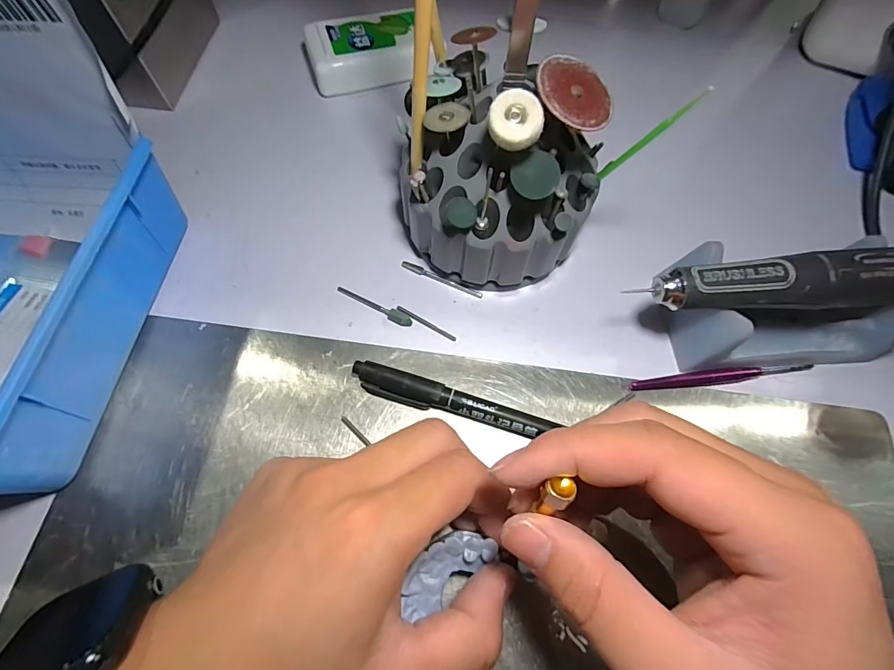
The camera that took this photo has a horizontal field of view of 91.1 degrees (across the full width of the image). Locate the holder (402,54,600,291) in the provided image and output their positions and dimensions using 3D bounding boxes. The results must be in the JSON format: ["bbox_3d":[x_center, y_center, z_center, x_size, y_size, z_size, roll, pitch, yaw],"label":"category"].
[{"bbox_3d":[0.027,-0.077,0.219,0.093,0.101,0.081,25,67,8],"label":"holder"}]

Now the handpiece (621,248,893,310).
[{"bbox_3d":[0.189,-0.027,0.205,0.191,0.021,0.021,-4,67,-4],"label":"handpiece"}]

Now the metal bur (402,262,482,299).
[{"bbox_3d":[-0.003,-0.032,0.250,0.049,0.004,0.004,23,66,7],"label":"metal bur"}]

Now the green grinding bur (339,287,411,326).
[{"bbox_3d":[-0.040,-0.016,0.241,0.046,0.005,0.006,27,67,9],"label":"green grinding bur"}]

